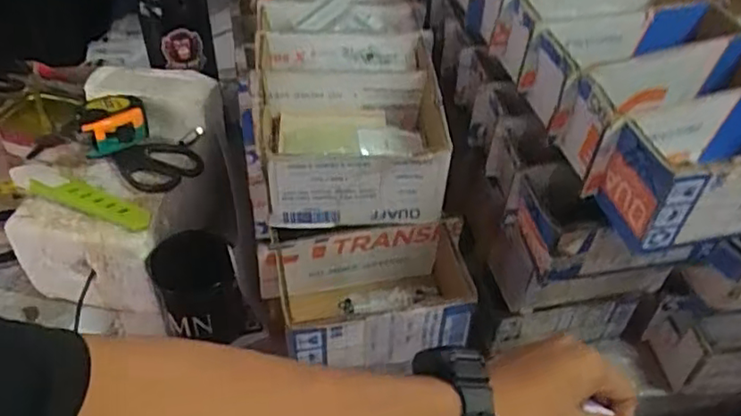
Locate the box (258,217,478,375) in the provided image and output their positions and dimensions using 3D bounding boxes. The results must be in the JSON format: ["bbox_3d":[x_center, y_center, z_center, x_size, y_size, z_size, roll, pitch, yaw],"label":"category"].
[{"bbox_3d":[0.001,0.089,0.552,0.183,0.100,0.100,-6,45,-11],"label":"box"}]

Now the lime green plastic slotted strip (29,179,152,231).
[{"bbox_3d":[-0.273,-0.008,0.611,0.134,0.017,0.019,19,46,15],"label":"lime green plastic slotted strip"}]

